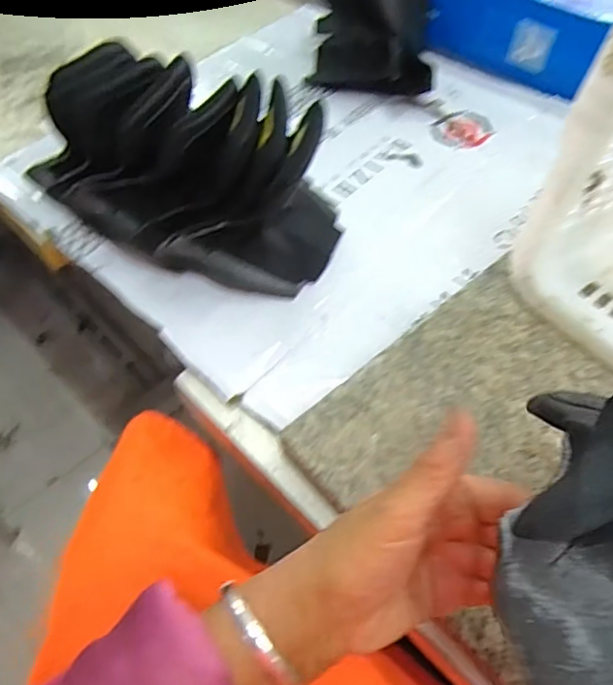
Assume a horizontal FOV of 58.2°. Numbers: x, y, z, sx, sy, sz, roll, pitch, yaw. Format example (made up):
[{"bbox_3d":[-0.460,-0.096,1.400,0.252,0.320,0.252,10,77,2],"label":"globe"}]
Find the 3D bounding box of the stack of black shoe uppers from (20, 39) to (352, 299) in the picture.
[{"bbox_3d":[-0.111,-0.164,0.486,0.285,0.129,0.139,17,54,10],"label":"stack of black shoe uppers"}]

